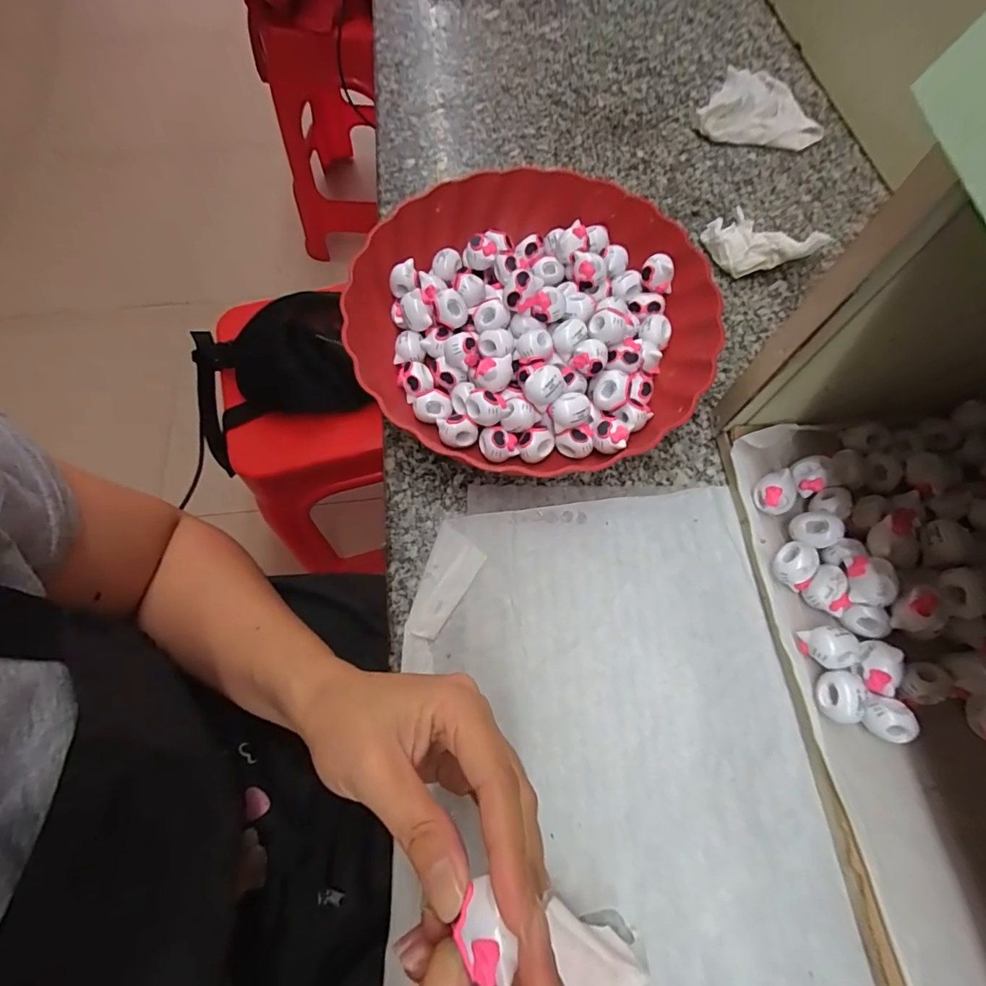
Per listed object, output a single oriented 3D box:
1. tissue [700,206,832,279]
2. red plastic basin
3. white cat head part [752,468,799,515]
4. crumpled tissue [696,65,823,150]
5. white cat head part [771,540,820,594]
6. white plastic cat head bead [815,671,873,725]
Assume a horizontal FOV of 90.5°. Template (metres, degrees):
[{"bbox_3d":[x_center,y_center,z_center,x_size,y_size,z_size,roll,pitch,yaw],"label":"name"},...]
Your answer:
[{"bbox_3d":[0.204,-0.197,0.385,0.074,0.033,0.054,40,73,14],"label":"tissue"},{"bbox_3d":[0.028,-0.128,0.349,0.239,0.055,0.230,0,68,-1],"label":"red plastic basin"},{"bbox_3d":[0.170,0.001,0.296,0.020,0.021,0.023,-32,72,-13],"label":"white cat head part"},{"bbox_3d":[0.247,-0.368,0.459,0.109,0.016,0.109,7,68,1],"label":"crumpled tissue"},{"bbox_3d":[0.173,0.042,0.280,0.020,0.021,0.024,33,71,11],"label":"white cat head part"},{"bbox_3d":[0.183,0.107,0.256,0.024,0.022,0.025,1,68,-1],"label":"white plastic cat head bead"}]

